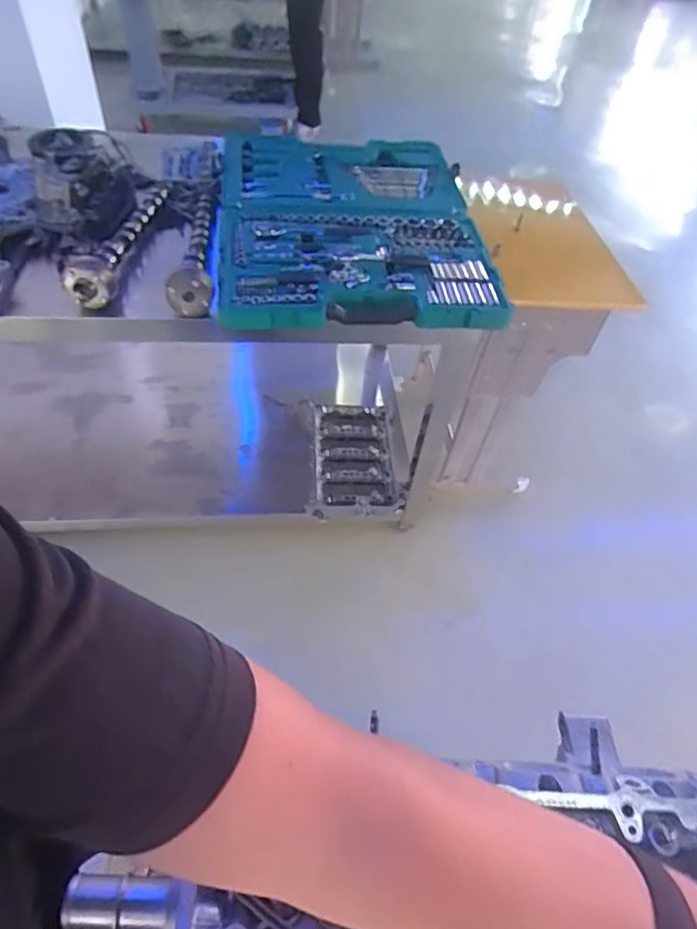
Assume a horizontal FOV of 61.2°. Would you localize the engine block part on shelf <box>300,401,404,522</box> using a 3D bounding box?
[{"bbox_3d":[0.004,-0.024,1.740,0.261,0.081,0.427,-2,51,-7],"label":"engine block part on shelf"}]

